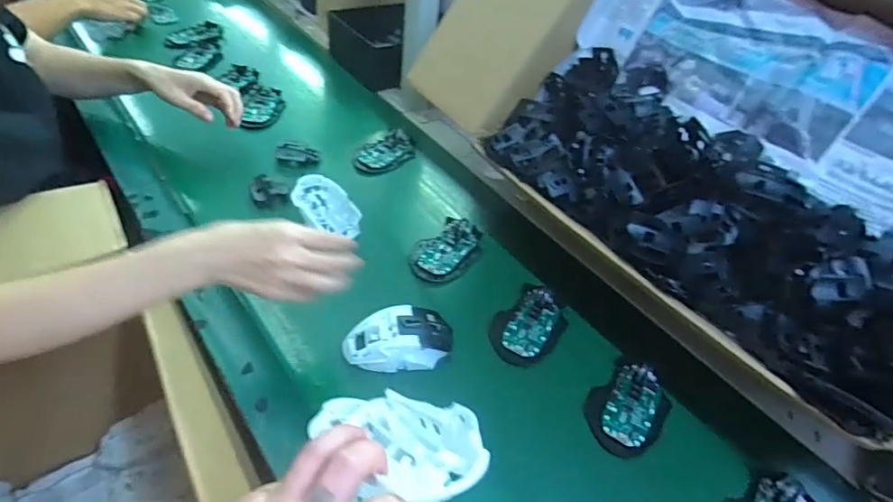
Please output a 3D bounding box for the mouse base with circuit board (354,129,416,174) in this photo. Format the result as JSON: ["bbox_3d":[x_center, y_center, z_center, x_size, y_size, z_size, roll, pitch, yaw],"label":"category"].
[{"bbox_3d":[-0.102,-0.159,0.816,0.099,0.030,0.055,-30,56,-32],"label":"mouse base with circuit board"}]

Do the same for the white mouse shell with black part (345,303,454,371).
[{"bbox_3d":[-0.052,0.098,0.555,0.115,0.040,0.064,0,46,-9],"label":"white mouse shell with black part"}]

